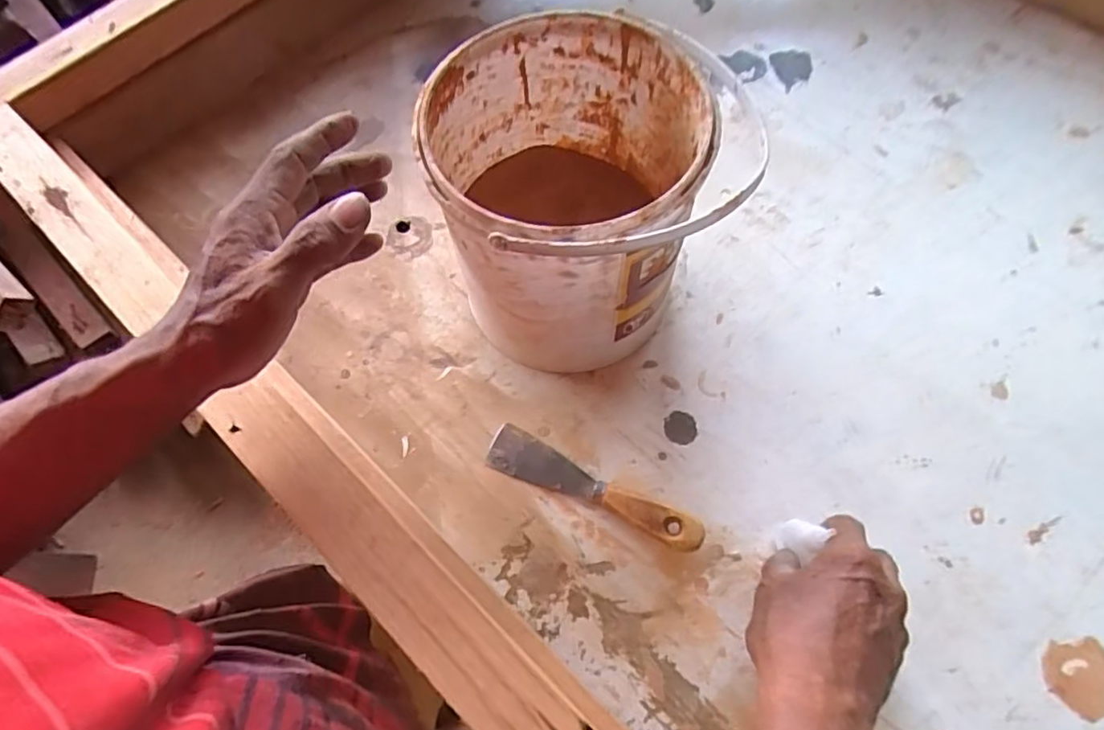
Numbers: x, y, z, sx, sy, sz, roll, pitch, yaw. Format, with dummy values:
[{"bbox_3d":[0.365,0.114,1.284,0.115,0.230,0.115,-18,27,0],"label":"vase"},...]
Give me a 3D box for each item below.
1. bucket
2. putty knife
[{"bbox_3d":[0.014,-0.110,0.456,0.181,0.195,0.179,-1,66,2],"label":"bucket"},{"bbox_3d":[0.029,0.091,0.459,0.168,0.026,0.033,24,69,13],"label":"putty knife"}]

